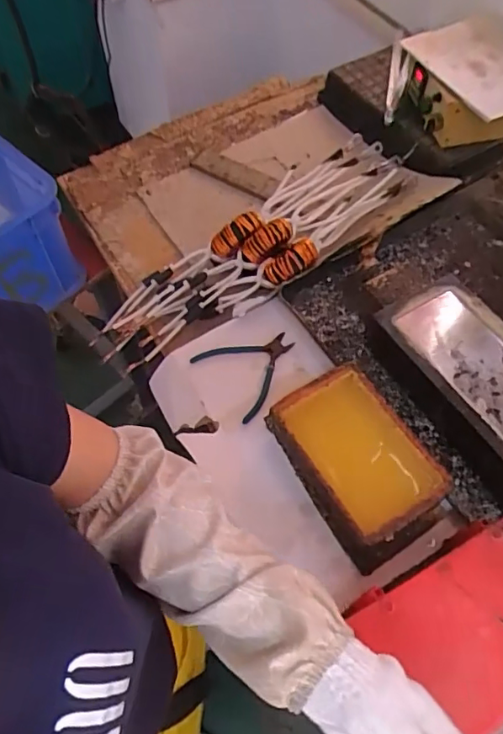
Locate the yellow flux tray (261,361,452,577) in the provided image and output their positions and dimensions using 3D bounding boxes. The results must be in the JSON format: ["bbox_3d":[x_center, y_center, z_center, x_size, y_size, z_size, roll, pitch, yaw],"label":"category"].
[{"bbox_3d":[0.132,0.115,0.663,0.135,0.063,0.215,-28,63,-16],"label":"yellow flux tray"}]

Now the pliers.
[{"bbox_3d":[0.002,-0.003,0.769,0.128,0.016,0.128,-34,65,-19],"label":"pliers"}]

